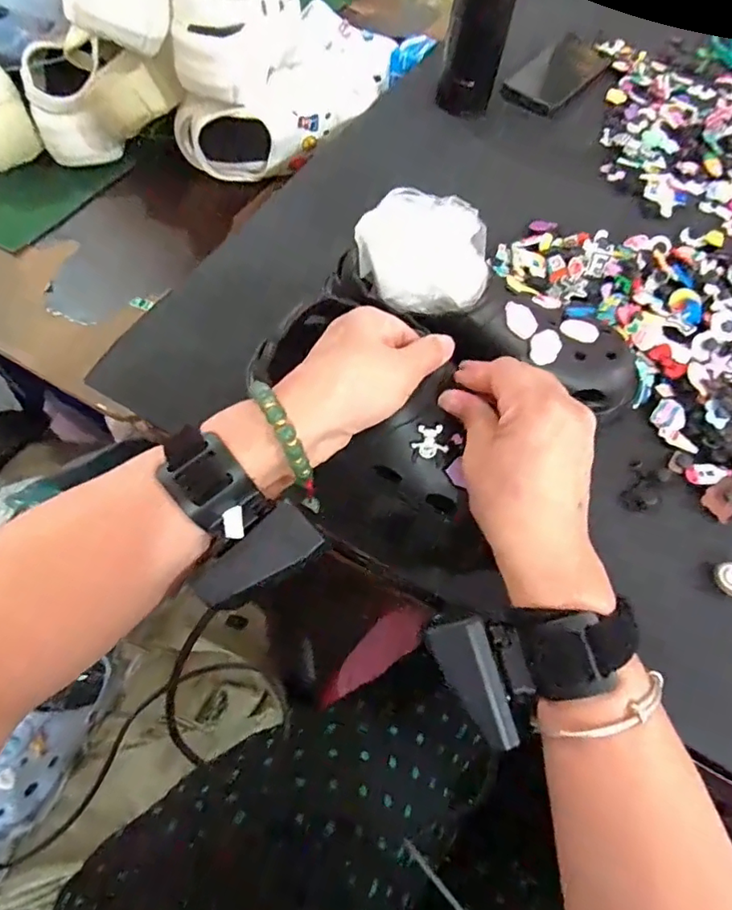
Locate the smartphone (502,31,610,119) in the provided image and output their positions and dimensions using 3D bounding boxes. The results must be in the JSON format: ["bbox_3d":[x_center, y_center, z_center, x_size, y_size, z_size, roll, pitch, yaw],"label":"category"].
[{"bbox_3d":[0.248,-0.494,0.693,0.081,0.007,0.193,38,66,15],"label":"smartphone"}]

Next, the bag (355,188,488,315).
[{"bbox_3d":[0.037,-0.135,0.361,0.087,0.048,0.059,11,62,2],"label":"bag"}]

